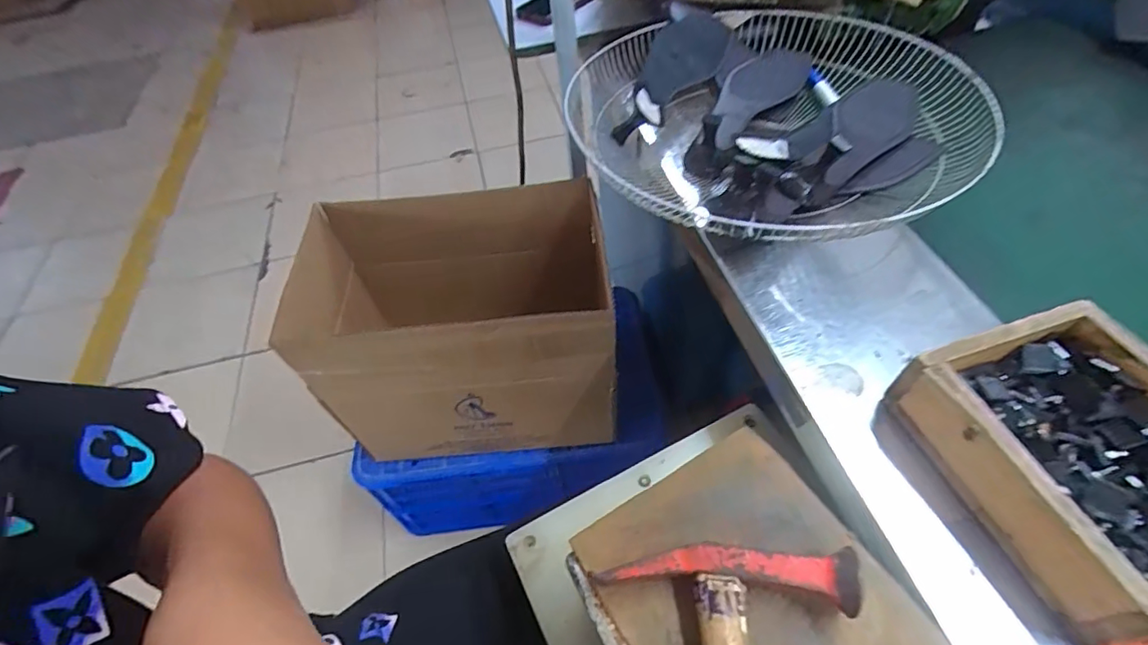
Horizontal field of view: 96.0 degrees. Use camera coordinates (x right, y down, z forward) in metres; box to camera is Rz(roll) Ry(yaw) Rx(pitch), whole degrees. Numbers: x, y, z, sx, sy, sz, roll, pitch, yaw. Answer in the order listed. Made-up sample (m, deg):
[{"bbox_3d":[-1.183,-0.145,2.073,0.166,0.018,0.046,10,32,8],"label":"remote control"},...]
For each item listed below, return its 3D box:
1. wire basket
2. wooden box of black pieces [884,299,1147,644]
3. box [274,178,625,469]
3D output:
[{"bbox_3d":[0.223,-0.248,0.616,0.406,0.102,0.384,-3,52,3],"label":"wire basket"},{"bbox_3d":[0.342,0.084,0.341,0.157,0.052,0.178,-17,53,-8],"label":"wooden box of black pieces"},{"bbox_3d":[-0.179,0.005,0.888,0.450,0.359,0.297,-6,52,1],"label":"box"}]

